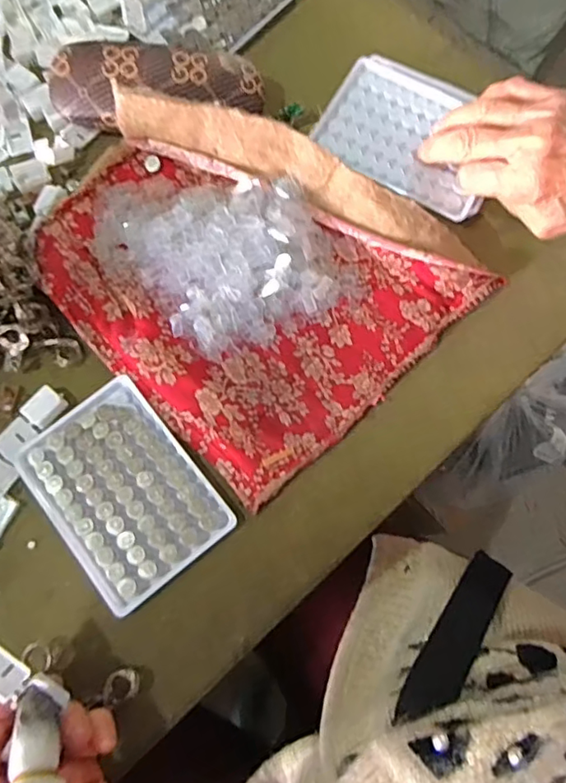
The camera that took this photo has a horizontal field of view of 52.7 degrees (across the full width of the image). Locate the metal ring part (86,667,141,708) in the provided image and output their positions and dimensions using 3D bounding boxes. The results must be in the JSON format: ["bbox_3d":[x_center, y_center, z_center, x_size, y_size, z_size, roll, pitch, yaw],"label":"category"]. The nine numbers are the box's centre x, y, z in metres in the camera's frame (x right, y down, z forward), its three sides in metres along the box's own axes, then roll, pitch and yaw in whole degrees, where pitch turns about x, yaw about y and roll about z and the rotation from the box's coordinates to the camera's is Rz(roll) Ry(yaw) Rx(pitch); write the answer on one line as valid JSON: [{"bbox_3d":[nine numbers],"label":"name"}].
[{"bbox_3d":[-0.097,0.177,0.344,0.022,0.008,0.018,-16,75,-4],"label":"metal ring part"}]

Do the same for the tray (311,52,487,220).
[{"bbox_3d":[0.099,-0.196,0.432,0.133,0.005,0.105,30,77,8],"label":"tray"}]

